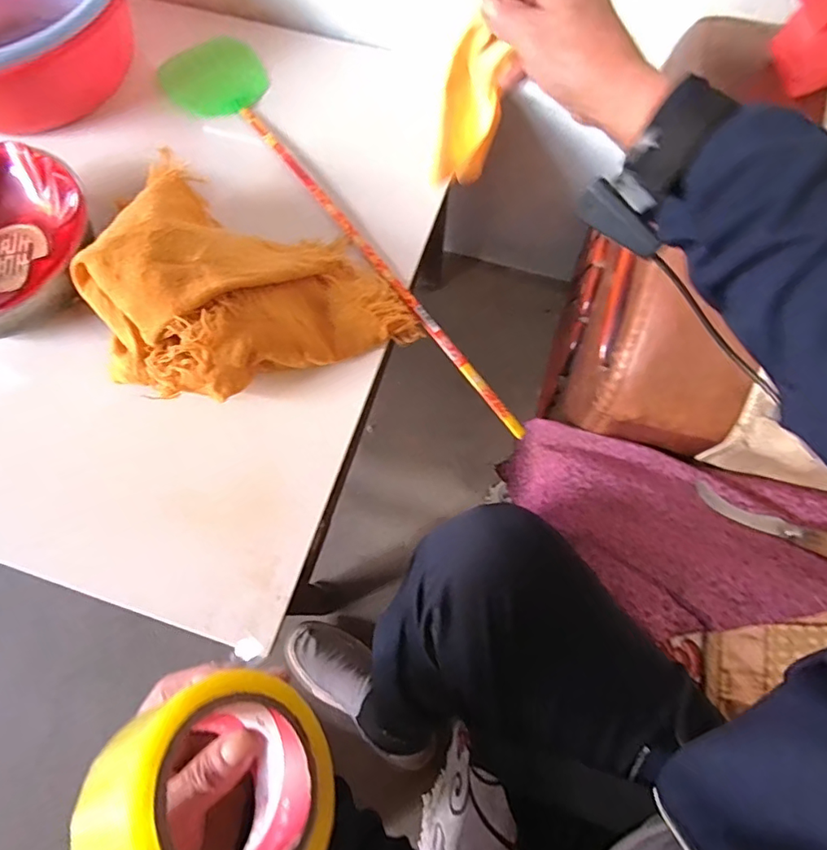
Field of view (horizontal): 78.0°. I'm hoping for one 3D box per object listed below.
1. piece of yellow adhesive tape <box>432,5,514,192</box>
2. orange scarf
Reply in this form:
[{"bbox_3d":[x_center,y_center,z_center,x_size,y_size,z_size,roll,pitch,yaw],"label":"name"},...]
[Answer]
[{"bbox_3d":[0.049,-0.277,0.456,0.055,0.152,0.018,29,69,4],"label":"piece of yellow adhesive tape"},{"bbox_3d":[-0.181,-0.174,0.539,0.307,0.116,0.263,-21,69,-9],"label":"orange scarf"}]

